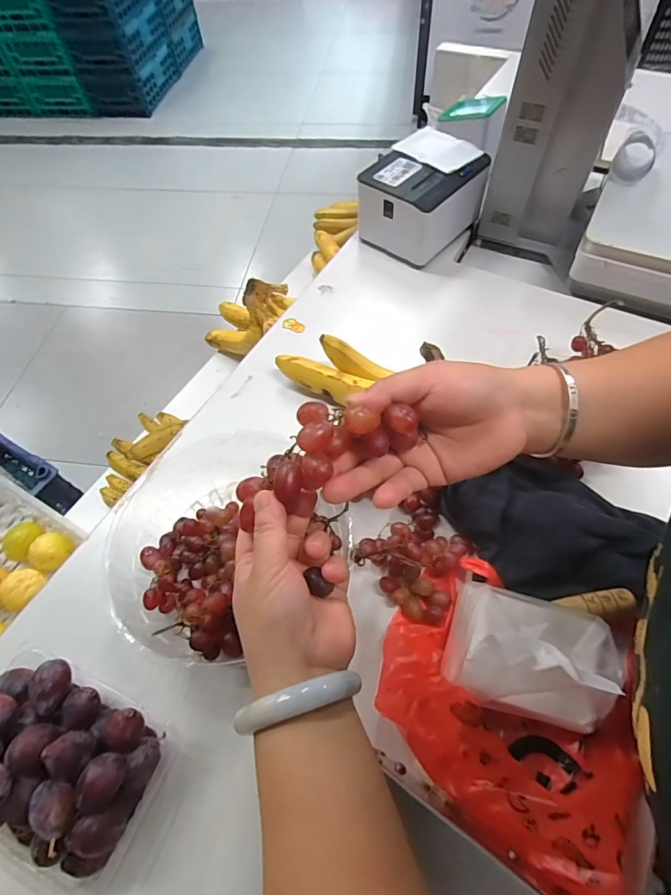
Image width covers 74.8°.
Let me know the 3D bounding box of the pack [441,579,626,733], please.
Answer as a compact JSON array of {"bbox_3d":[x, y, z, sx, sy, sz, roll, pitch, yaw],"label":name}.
[{"bbox_3d":[0.171,0.178,0.381,0.136,0.062,0.099,15,61,12],"label":"pack"}]

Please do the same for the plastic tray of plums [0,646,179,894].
[{"bbox_3d":[-0.237,0.264,0.367,0.164,0.091,0.129,21,63,15],"label":"plastic tray of plums"}]

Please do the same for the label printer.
[{"bbox_3d":[0.149,-0.413,0.739,0.154,0.128,0.173,34,67,21],"label":"label printer"}]

